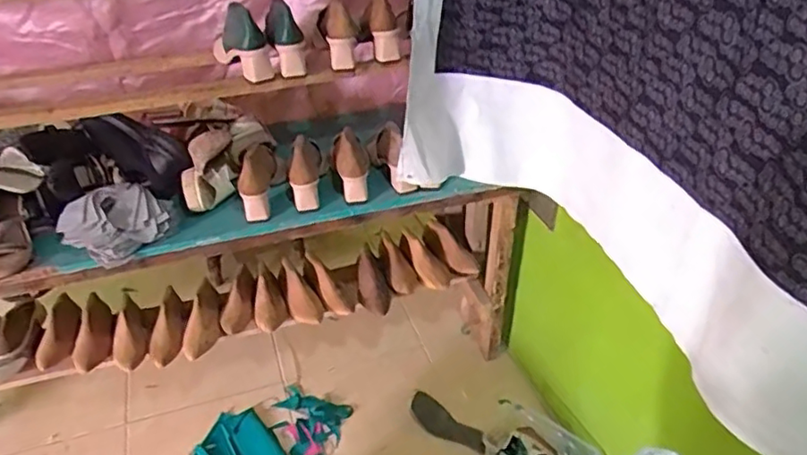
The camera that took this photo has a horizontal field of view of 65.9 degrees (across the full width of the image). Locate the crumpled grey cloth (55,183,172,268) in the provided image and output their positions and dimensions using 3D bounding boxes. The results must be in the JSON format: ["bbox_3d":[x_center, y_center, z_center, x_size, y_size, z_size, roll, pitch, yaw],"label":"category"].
[{"bbox_3d":[-0.553,-0.010,1.205,0.198,0.070,0.160,-22,41,-26],"label":"crumpled grey cloth"}]

